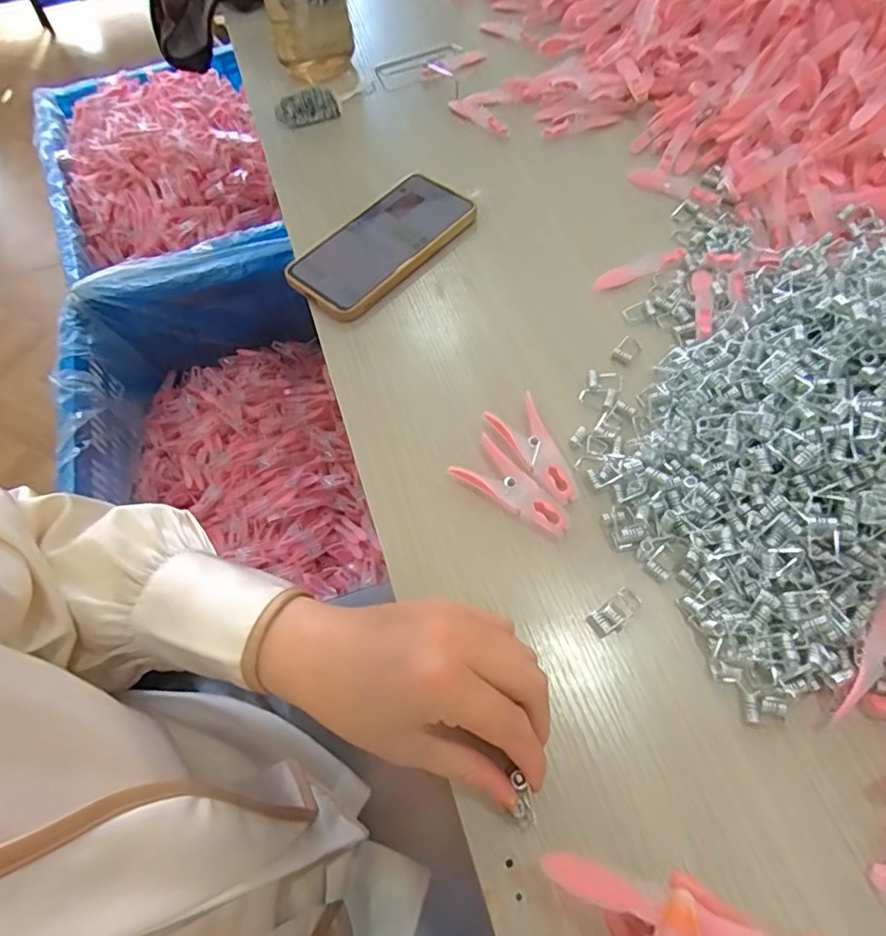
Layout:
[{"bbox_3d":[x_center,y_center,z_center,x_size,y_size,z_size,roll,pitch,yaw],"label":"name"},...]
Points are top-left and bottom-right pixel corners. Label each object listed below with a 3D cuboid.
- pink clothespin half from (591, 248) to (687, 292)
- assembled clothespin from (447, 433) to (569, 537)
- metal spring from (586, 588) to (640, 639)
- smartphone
[{"bbox_3d":[0.153,-0.156,0.438,0.082,0.004,0.017,-24,63,-10],"label":"pink clothespin half"},{"bbox_3d":[0.044,0.012,0.347,0.076,0.012,0.034,36,69,19],"label":"assembled clothespin"},{"bbox_3d":[0.096,0.082,0.315,0.032,0.012,0.015,-32,65,-14],"label":"metal spring"},{"bbox_3d":[-0.048,-0.184,0.458,0.076,0.012,0.160,39,70,20],"label":"smartphone"}]

